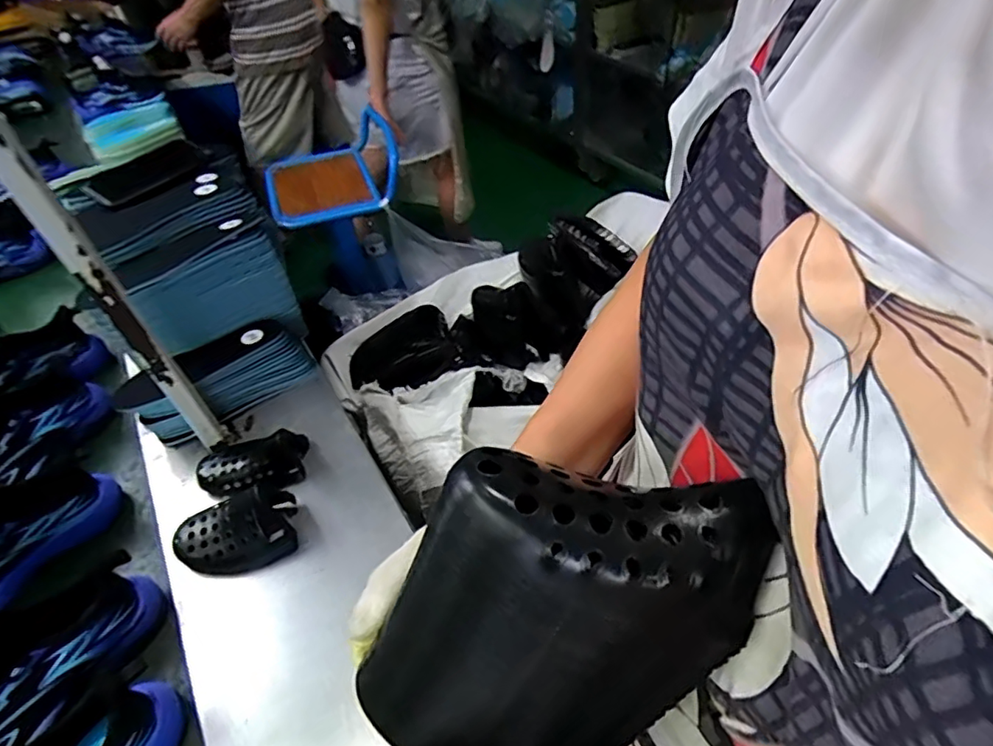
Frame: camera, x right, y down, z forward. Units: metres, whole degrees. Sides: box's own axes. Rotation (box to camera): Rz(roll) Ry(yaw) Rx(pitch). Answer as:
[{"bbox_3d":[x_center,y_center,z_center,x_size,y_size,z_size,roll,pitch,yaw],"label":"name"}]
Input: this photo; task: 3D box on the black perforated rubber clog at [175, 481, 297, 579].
[{"bbox_3d":[-0.275,0.164,0.582,0.119,0.057,0.081,-21,48,-15],"label":"black perforated rubber clog"}]

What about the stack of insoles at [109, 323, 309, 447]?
[{"bbox_3d":[-0.355,0.013,0.722,0.210,0.093,0.073,-33,52,-25],"label":"stack of insoles"}]

